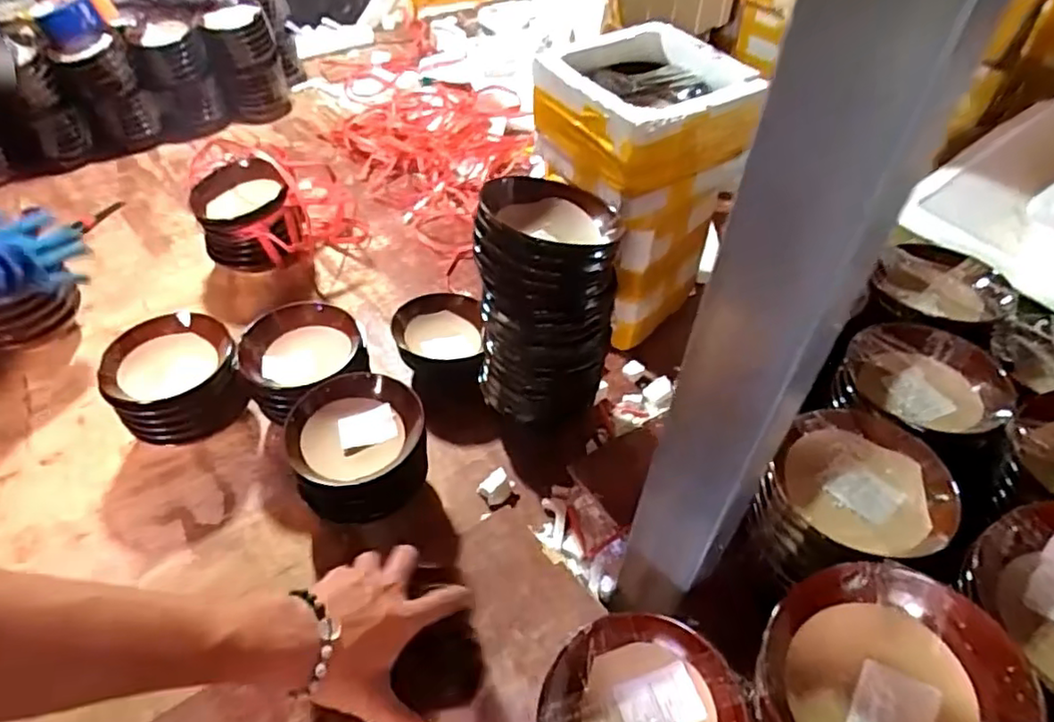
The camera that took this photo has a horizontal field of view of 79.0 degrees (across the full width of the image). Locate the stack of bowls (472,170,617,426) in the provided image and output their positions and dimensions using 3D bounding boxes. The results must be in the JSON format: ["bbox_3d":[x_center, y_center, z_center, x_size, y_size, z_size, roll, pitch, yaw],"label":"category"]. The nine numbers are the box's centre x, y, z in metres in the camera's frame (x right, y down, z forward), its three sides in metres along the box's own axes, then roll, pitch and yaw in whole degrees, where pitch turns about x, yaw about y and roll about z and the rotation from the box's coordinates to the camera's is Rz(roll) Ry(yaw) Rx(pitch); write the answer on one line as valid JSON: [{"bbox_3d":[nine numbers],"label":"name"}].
[{"bbox_3d":[0.019,-0.054,0.821,0.152,0.326,0.160,-9,48,-9],"label":"stack of bowls"}]

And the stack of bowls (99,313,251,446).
[{"bbox_3d":[-0.465,0.044,0.876,0.160,0.158,0.131,-27,53,-23],"label":"stack of bowls"}]

